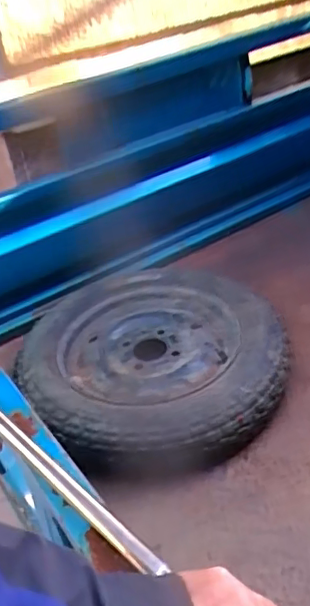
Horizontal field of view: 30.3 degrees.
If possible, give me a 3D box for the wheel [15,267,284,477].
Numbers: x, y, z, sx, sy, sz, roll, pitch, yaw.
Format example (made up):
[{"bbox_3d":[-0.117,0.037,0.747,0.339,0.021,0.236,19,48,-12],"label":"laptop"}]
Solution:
[{"bbox_3d":[-0.012,0.093,0.969,0.401,0.112,0.427,-5,35,4],"label":"wheel"}]

